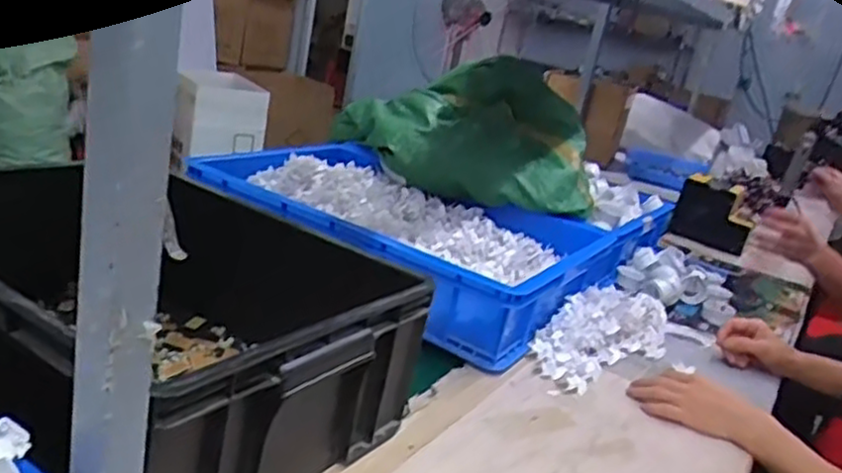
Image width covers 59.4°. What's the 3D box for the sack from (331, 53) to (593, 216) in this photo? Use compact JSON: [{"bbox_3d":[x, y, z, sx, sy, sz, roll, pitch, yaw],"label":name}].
[{"bbox_3d":[0.088,-0.227,1.438,0.372,0.232,0.439,5,19,-20],"label":"sack"}]

